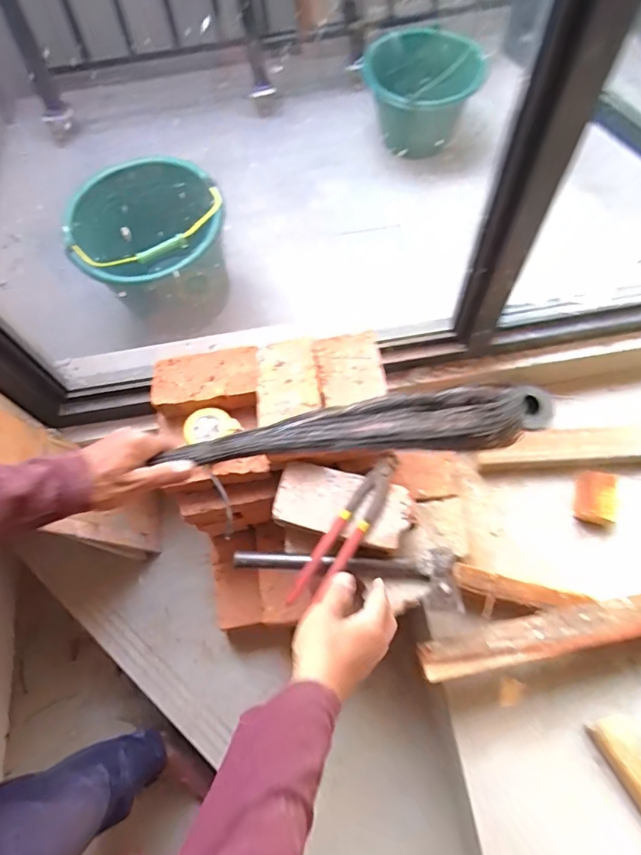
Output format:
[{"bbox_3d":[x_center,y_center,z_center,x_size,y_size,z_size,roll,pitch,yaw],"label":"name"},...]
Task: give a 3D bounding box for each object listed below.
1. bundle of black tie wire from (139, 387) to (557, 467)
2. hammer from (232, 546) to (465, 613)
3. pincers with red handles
[{"bbox_3d":[0.036,0.002,0.477,0.342,0.028,0.065,-7,67,5],"label":"bundle of black tie wire"},{"bbox_3d":[0.030,0.191,0.632,0.281,0.033,0.076,-2,67,2],"label":"hammer"},{"bbox_3d":[0.035,0.124,0.618,0.041,0.024,0.212,35,80,16],"label":"pincers with red handles"}]

